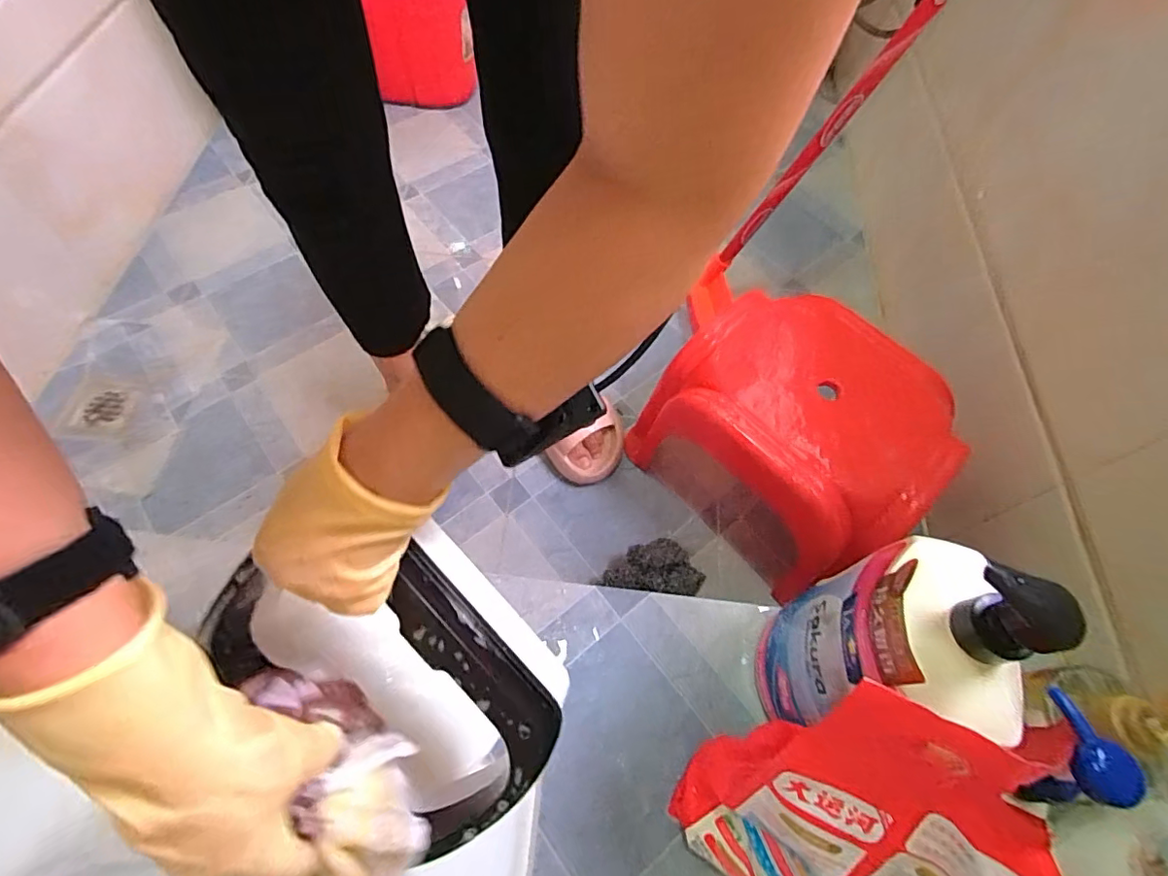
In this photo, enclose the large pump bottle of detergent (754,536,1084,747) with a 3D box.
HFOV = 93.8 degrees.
[{"bbox_3d":[0.211,0.148,0.398,0.068,0.303,0.116,5,63,0],"label":"large pump bottle of detergent"}]

